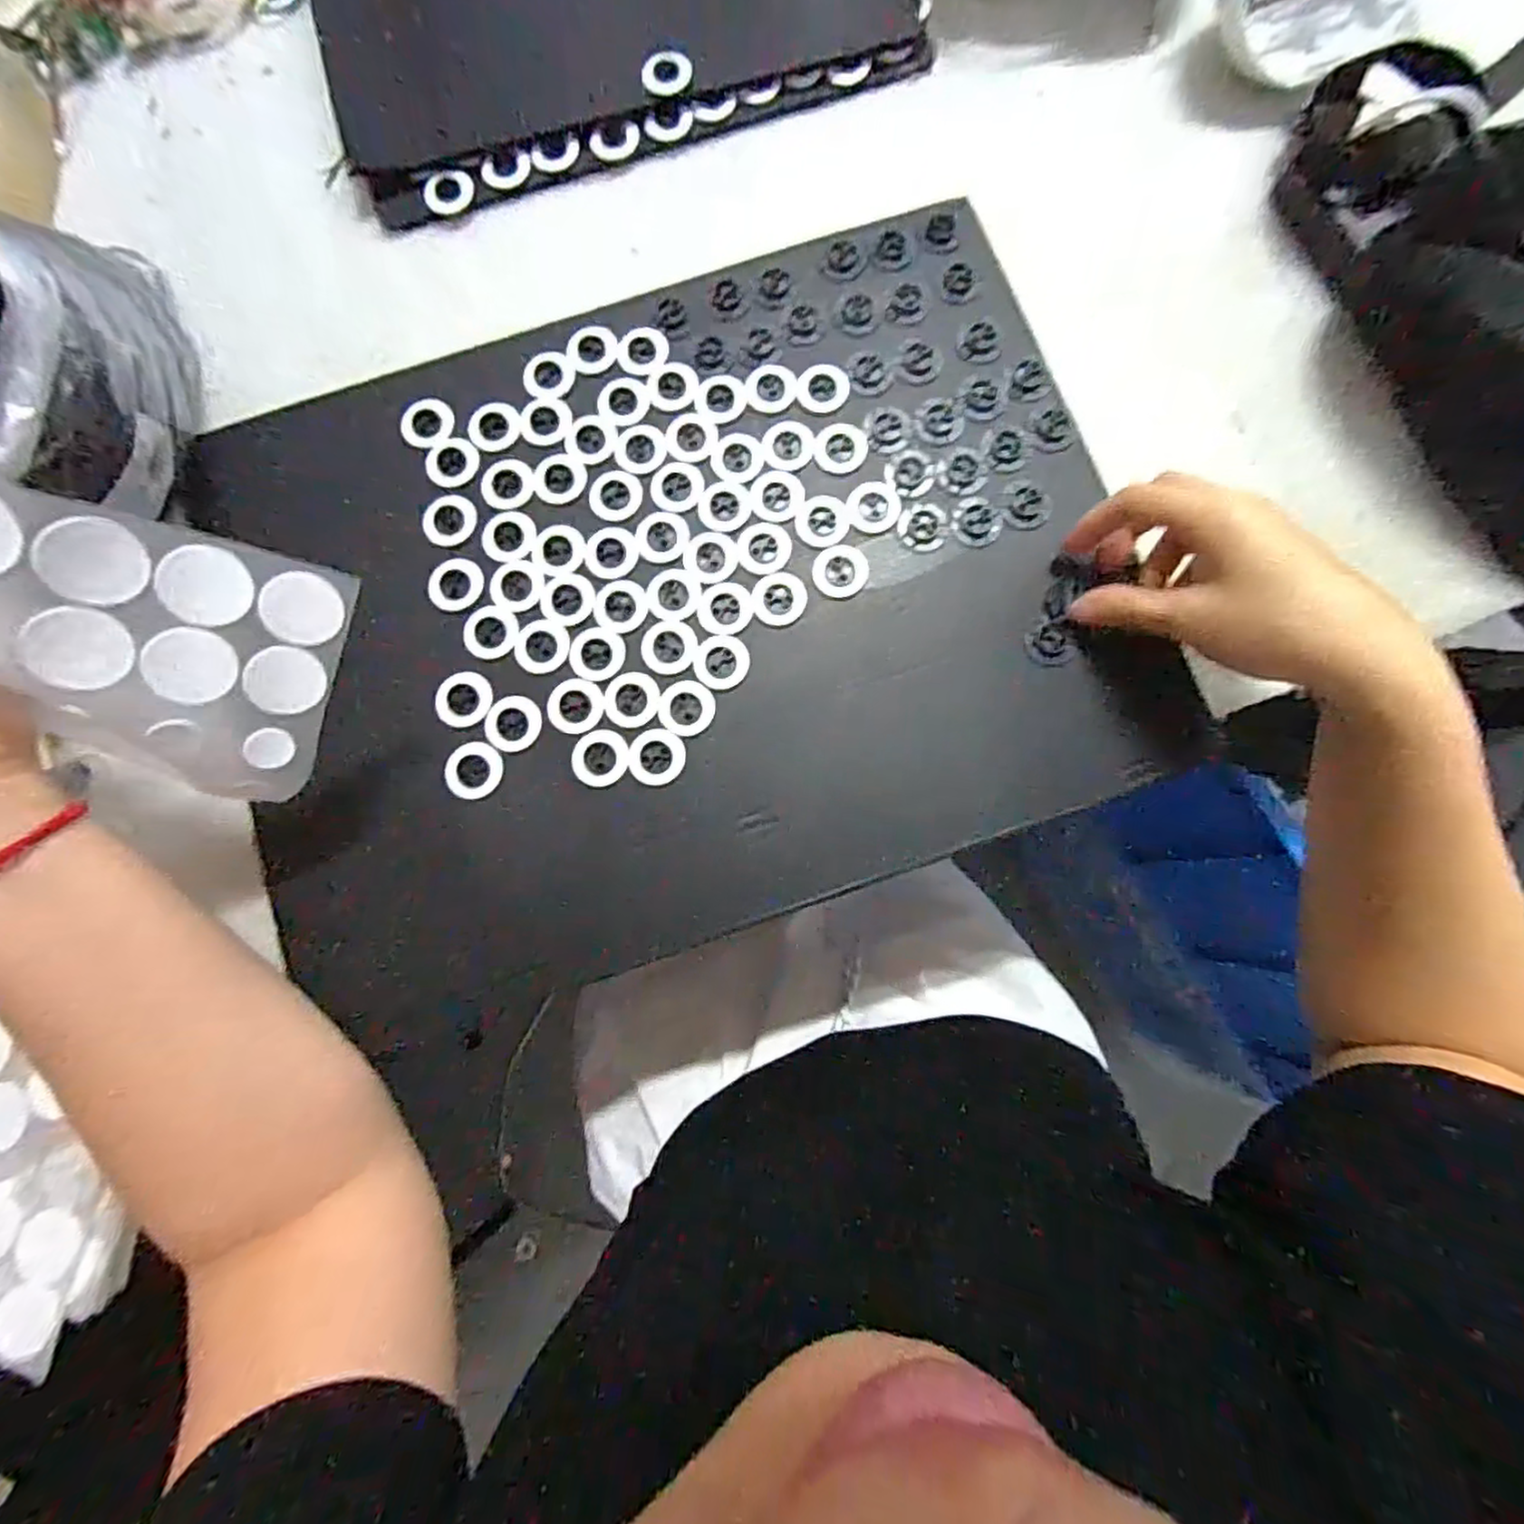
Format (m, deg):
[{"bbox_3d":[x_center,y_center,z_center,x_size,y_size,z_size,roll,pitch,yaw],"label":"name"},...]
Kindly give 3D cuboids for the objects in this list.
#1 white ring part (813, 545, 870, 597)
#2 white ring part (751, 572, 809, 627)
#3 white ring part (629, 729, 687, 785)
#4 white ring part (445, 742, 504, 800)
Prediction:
[{"bbox_3d":[0.042,-0.103,0.367,0.029,0.004,0.029,5,81,3],"label":"white ring part"},{"bbox_3d":[0.010,-0.088,0.368,0.029,0.006,0.027,4,81,3],"label":"white ring part"},{"bbox_3d":[-0.055,-0.003,0.355,0.028,0.004,0.029,4,81,3],"label":"white ring part"},{"bbox_3d":[-0.152,0.004,0.358,0.028,0.005,0.030,0,80,2],"label":"white ring part"}]

